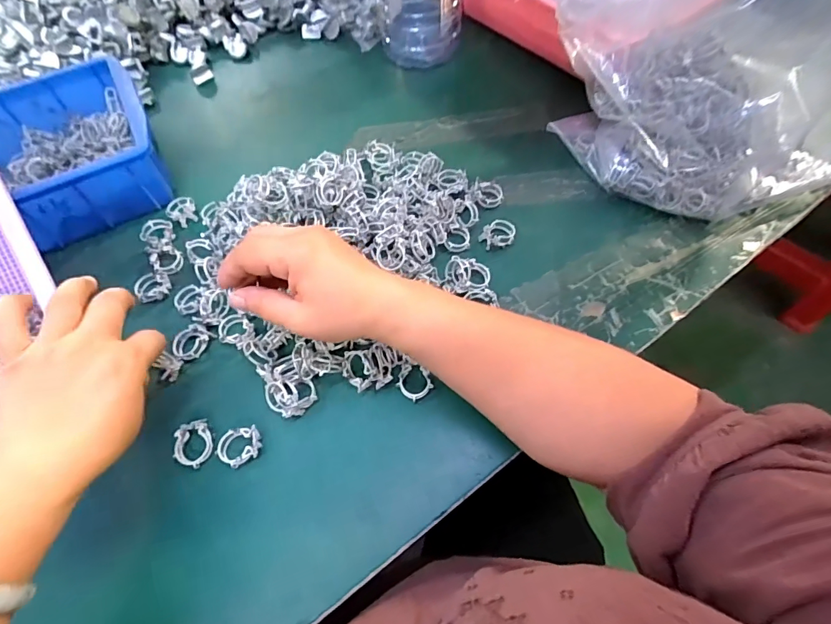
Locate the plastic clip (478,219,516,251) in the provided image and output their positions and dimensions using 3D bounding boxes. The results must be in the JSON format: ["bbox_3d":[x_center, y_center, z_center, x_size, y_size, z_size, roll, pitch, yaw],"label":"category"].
[{"bbox_3d":[0.077,-0.073,0.409,0.033,0.013,0.026,-27,63,-13],"label":"plastic clip"}]

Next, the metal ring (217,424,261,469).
[{"bbox_3d":[-0.127,0.098,0.317,0.030,0.011,0.026,-10,63,-5],"label":"metal ring"}]

